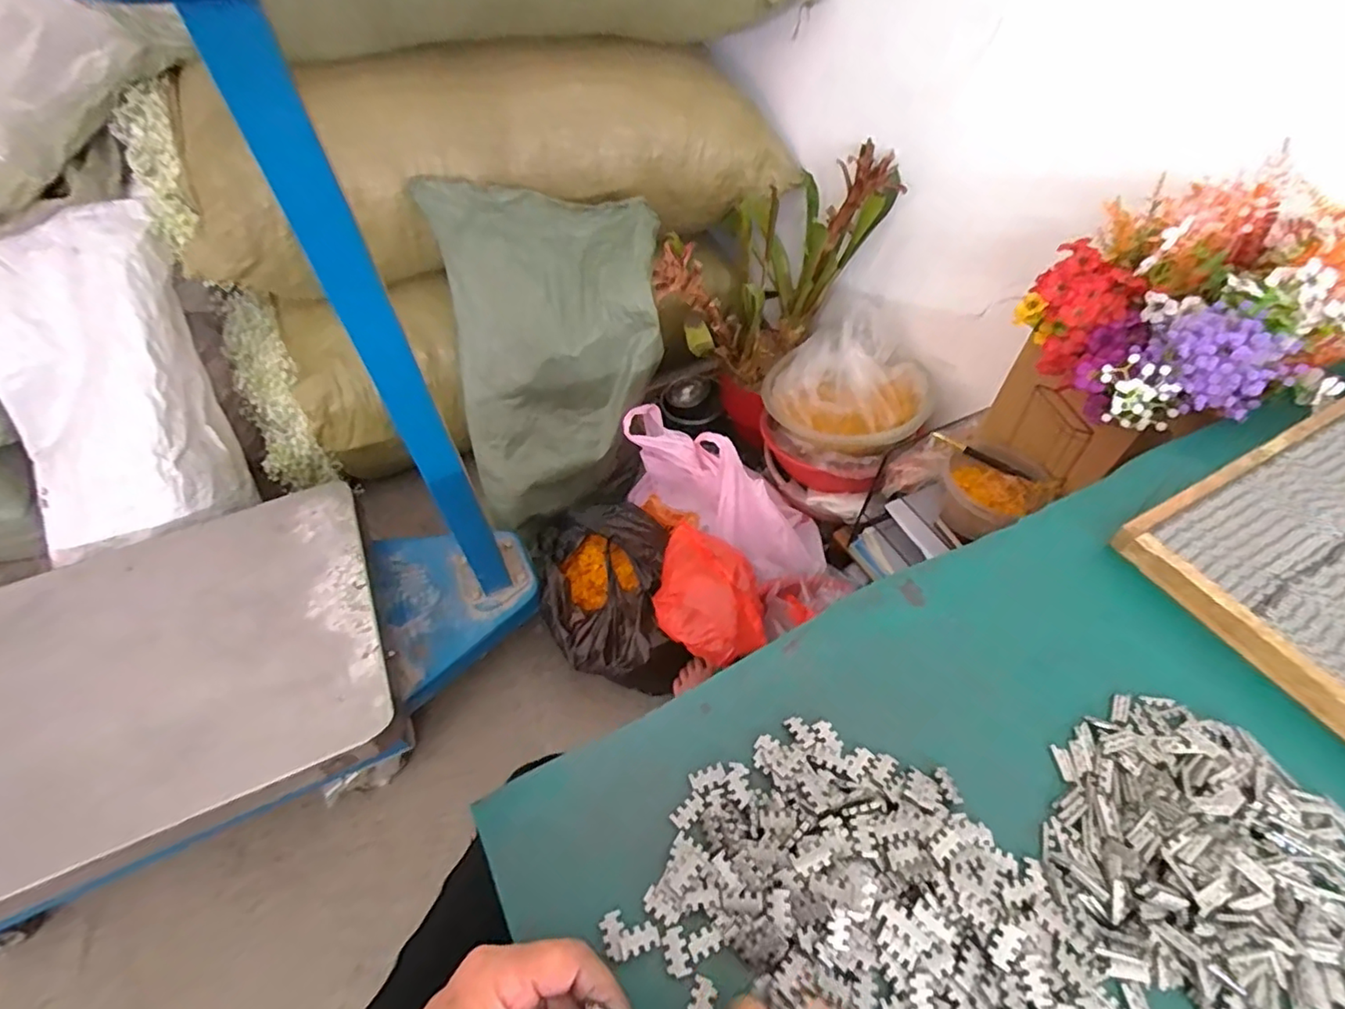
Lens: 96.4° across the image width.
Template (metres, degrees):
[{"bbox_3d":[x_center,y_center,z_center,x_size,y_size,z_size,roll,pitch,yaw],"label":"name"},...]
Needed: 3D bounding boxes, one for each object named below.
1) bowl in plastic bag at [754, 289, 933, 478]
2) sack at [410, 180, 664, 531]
[{"bbox_3d":[0.321,-0.210,1.077,0.257,0.157,0.272,-32,59,-23],"label":"bowl in plastic bag"},{"bbox_3d":[-0.217,-0.293,1.132,0.380,0.431,0.398,-12,53,-10],"label":"sack"}]

